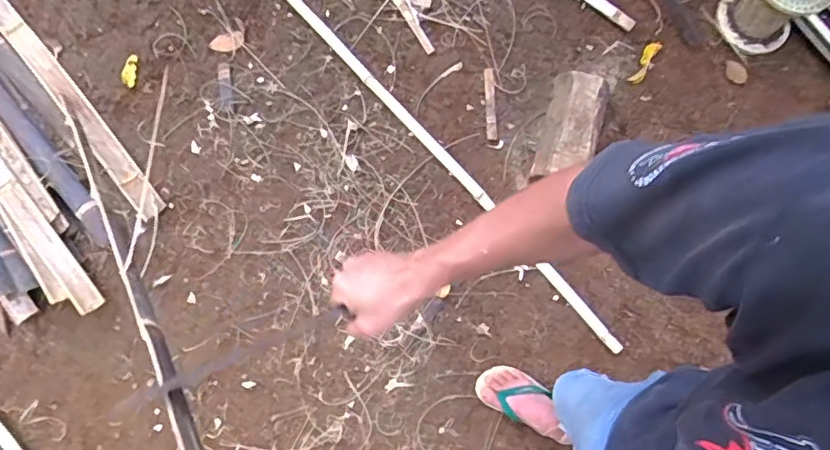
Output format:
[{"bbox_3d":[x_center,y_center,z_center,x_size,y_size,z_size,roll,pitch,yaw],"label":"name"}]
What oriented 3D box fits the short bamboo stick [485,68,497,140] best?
[{"bbox_3d":[0.202,-0.327,1.563,0.029,0.016,0.201,0,78,-2],"label":"short bamboo stick"}]

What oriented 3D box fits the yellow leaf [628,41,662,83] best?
[{"bbox_3d":[0.614,-0.434,1.564,0.035,0.039,0.131,31,81,5],"label":"yellow leaf"}]

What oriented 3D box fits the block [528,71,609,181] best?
[{"bbox_3d":[0.393,-0.240,1.469,0.132,0.107,0.282,16,77,2],"label":"block"}]

